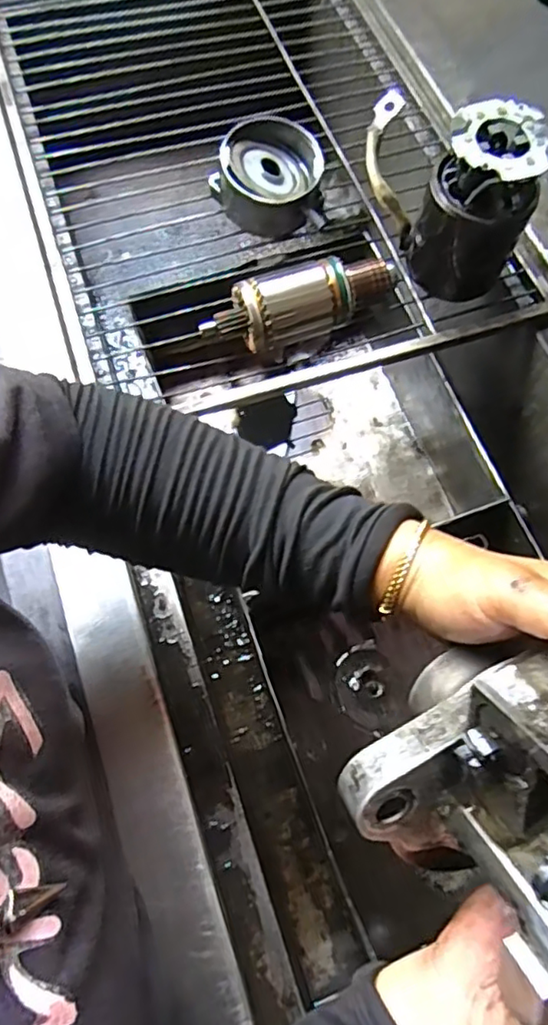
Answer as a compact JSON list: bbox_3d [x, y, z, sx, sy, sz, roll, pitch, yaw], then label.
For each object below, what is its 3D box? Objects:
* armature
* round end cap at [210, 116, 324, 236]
[{"bbox_3d":[0.023,-0.179,0.521,0.172,0.051,0.049,-17,70,-7],"label":"armature"},{"bbox_3d":[-0.007,-0.311,0.568,0.100,0.062,0.105,1,68,-2],"label":"round end cap"}]

